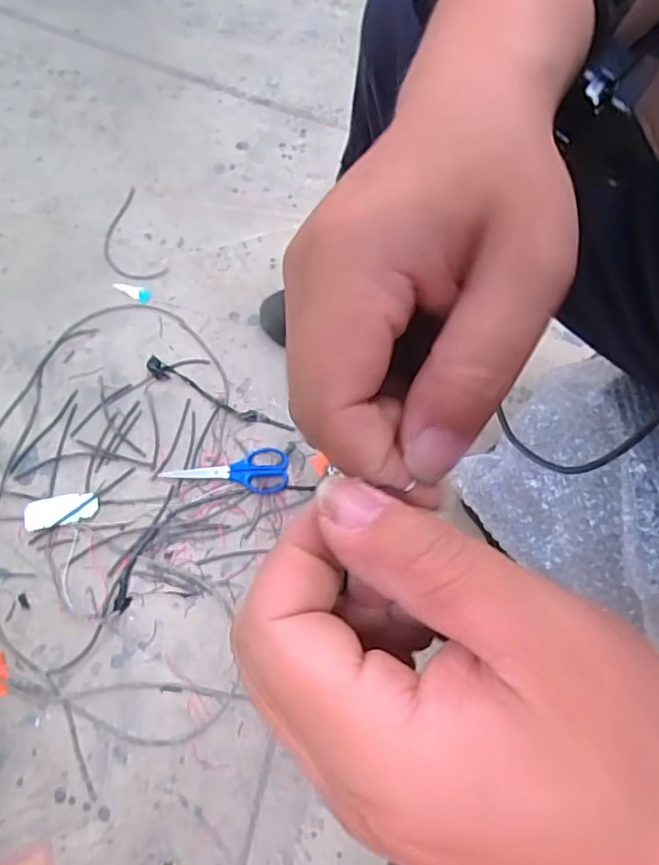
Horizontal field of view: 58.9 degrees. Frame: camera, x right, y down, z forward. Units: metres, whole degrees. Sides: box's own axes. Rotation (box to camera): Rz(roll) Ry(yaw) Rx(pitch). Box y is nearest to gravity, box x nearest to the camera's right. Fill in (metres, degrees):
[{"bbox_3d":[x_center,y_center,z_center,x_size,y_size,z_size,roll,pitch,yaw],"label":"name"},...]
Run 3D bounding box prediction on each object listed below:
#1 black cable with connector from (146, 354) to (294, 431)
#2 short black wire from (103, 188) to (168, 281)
[{"bbox_3d":[-0.153,-0.048,0.784,0.220,0.010,0.025,27,74,10],"label":"black cable with connector"},{"bbox_3d":[-0.307,-0.294,0.875,0.077,0.007,0.174,-24,72,-6],"label":"short black wire"}]

